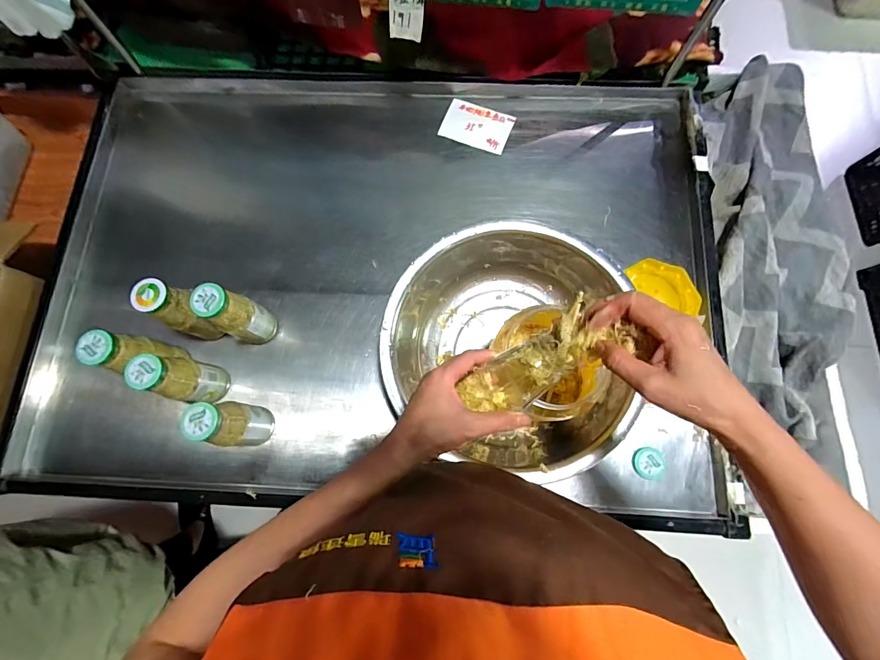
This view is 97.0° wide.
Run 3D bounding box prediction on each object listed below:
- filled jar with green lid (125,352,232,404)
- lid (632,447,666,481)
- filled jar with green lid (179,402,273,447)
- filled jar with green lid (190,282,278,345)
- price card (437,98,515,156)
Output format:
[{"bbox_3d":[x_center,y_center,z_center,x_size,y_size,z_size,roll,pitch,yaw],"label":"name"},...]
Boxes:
[{"bbox_3d":[-0.399,0.081,0.618,0.054,0.188,0.061,2,77,1],"label":"filled jar with green lid"},{"bbox_3d":[0.342,0.219,0.635,0.053,0.014,0.048,23,78,6],"label":"lid"},{"bbox_3d":[-0.309,0.145,0.598,0.052,0.181,0.062,-1,77,0],"label":"filled jar with green lid"},{"bbox_3d":[-0.327,-0.020,0.635,0.054,0.176,0.065,20,78,5],"label":"filled jar with green lid"},{"bbox_3d":[0.074,-0.402,0.770,0.131,0.006,0.082,20,84,3],"label":"price card"}]

